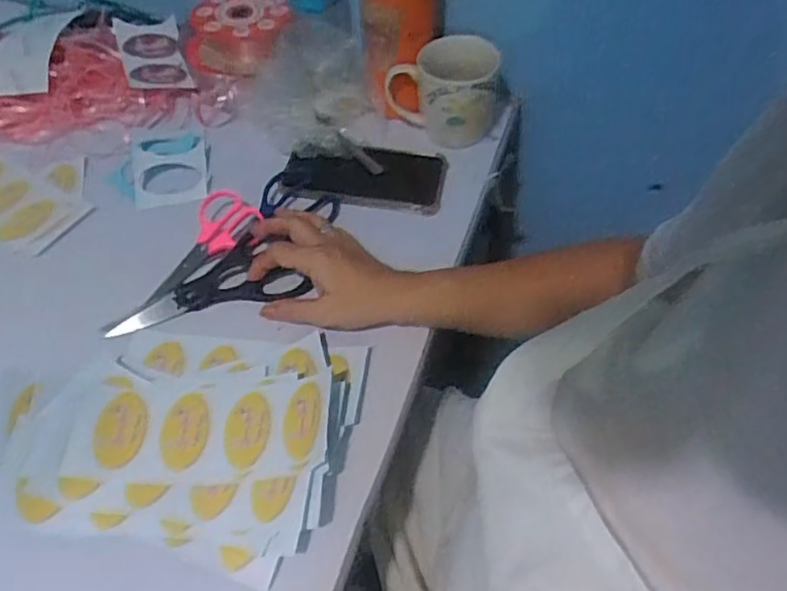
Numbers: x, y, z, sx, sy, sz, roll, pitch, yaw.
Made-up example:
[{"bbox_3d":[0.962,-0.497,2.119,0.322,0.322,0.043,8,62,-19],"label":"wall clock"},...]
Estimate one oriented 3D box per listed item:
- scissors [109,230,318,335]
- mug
[{"bbox_3d":[-0.169,-0.011,0.578,0.175,0.013,0.060,-13,71,-6],"label":"scissors"},{"bbox_3d":[0.065,-0.209,0.679,0.117,0.094,0.088,-22,57,-14],"label":"mug"}]

